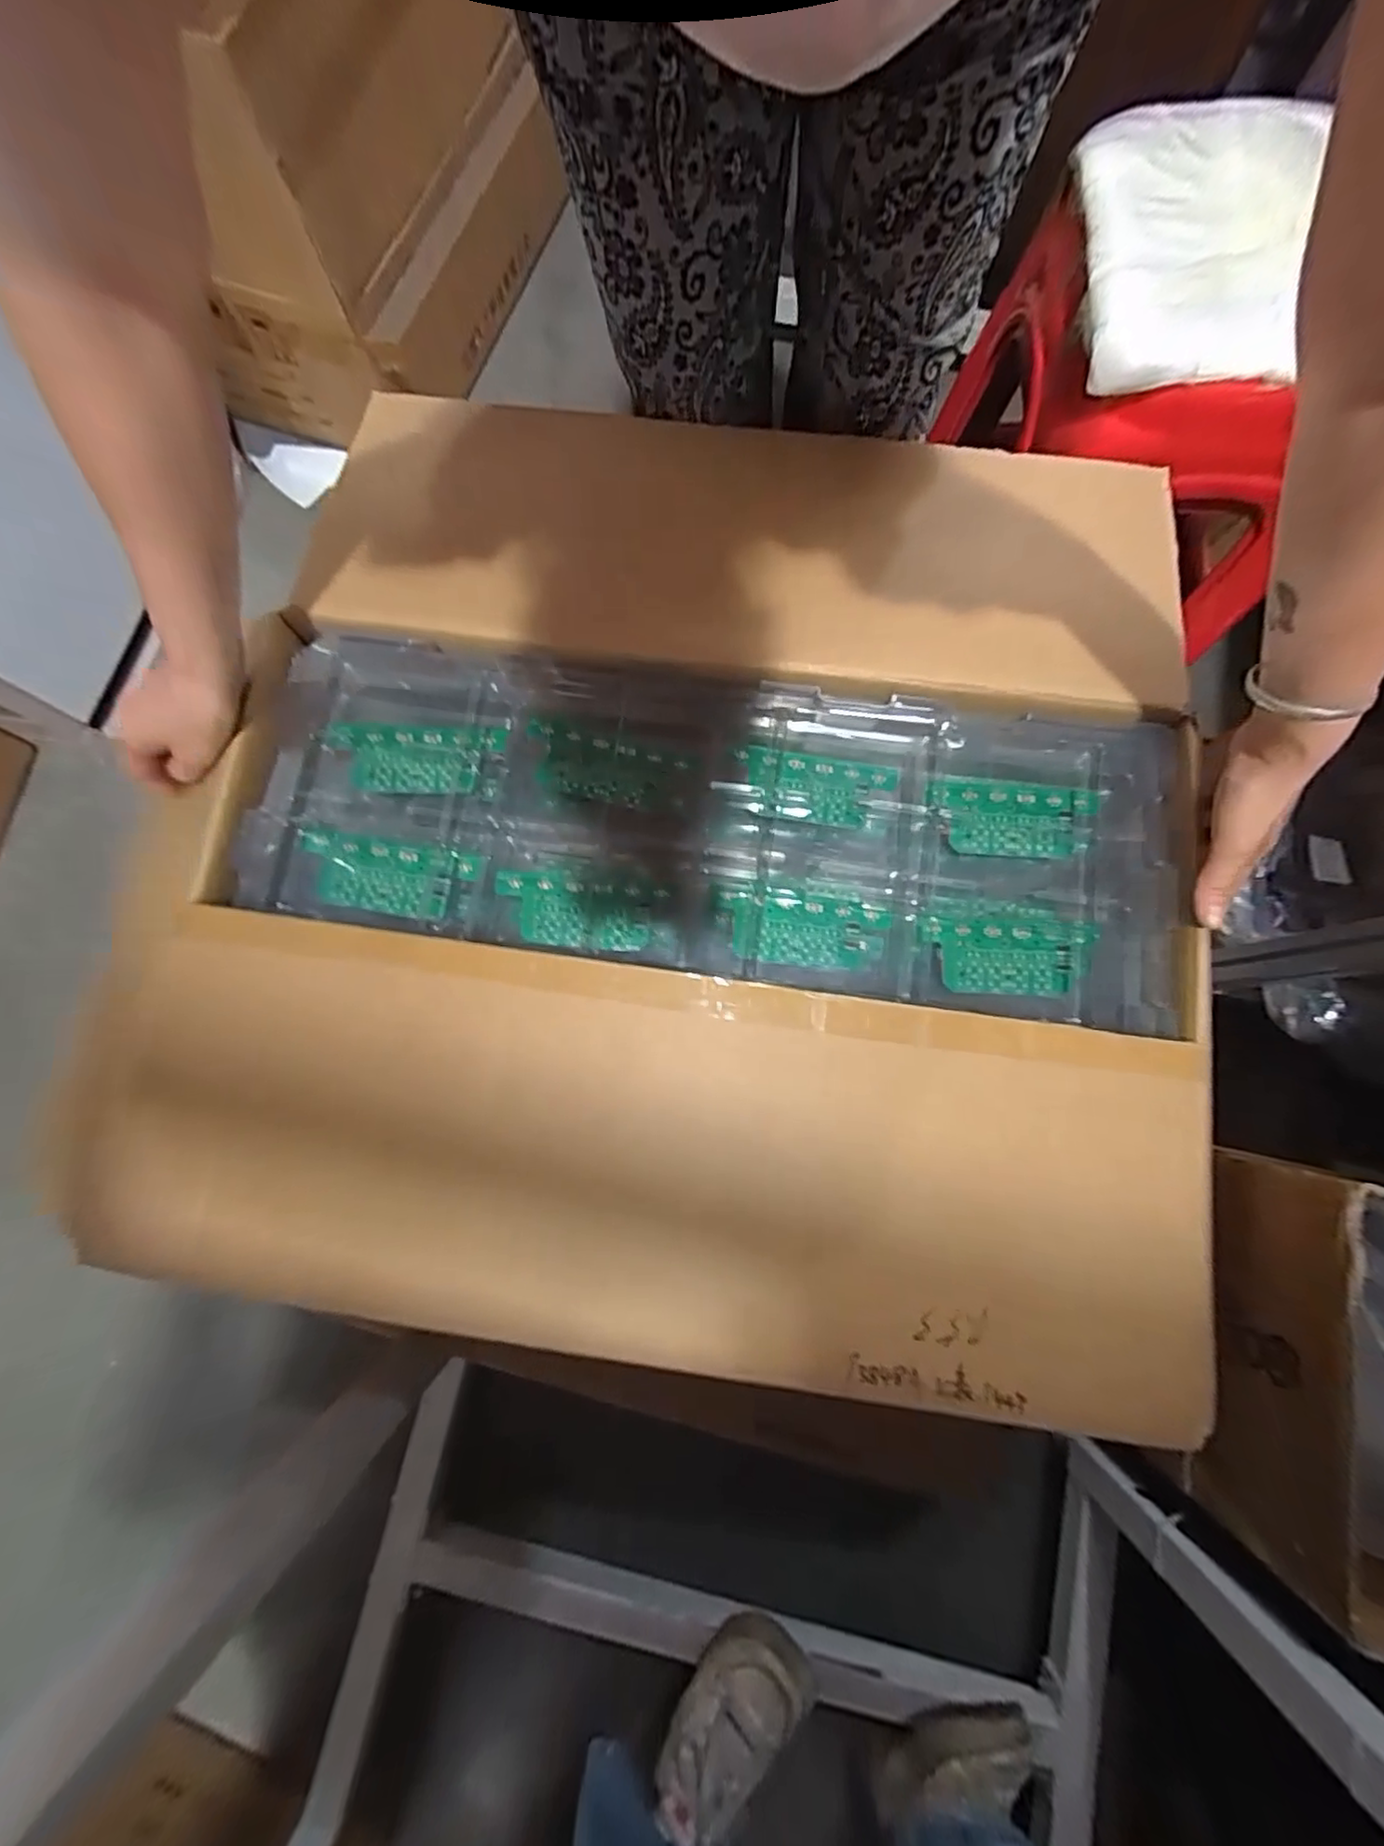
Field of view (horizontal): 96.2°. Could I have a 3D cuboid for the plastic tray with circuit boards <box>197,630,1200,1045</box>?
[{"bbox_3d":[0.007,-0.070,0.482,0.668,0.076,0.241,9,76,2],"label":"plastic tray with circuit boards"}]

